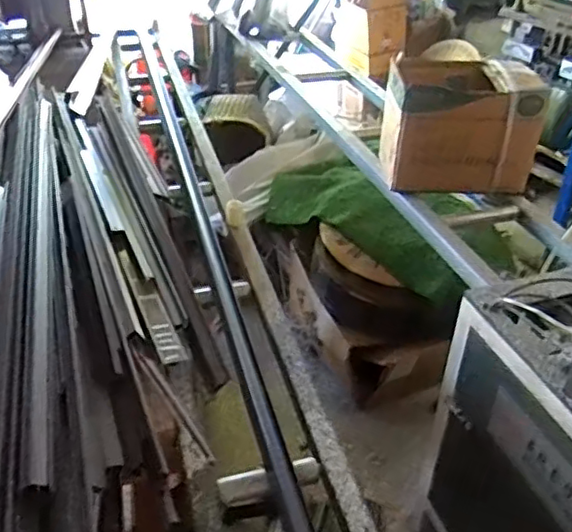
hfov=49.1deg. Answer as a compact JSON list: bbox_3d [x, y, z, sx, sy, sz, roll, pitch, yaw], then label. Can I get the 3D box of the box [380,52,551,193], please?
[{"bbox_3d":[0.397,-0.345,1.484,0.320,0.252,0.242,-1,35,-3],"label":"box"}]

